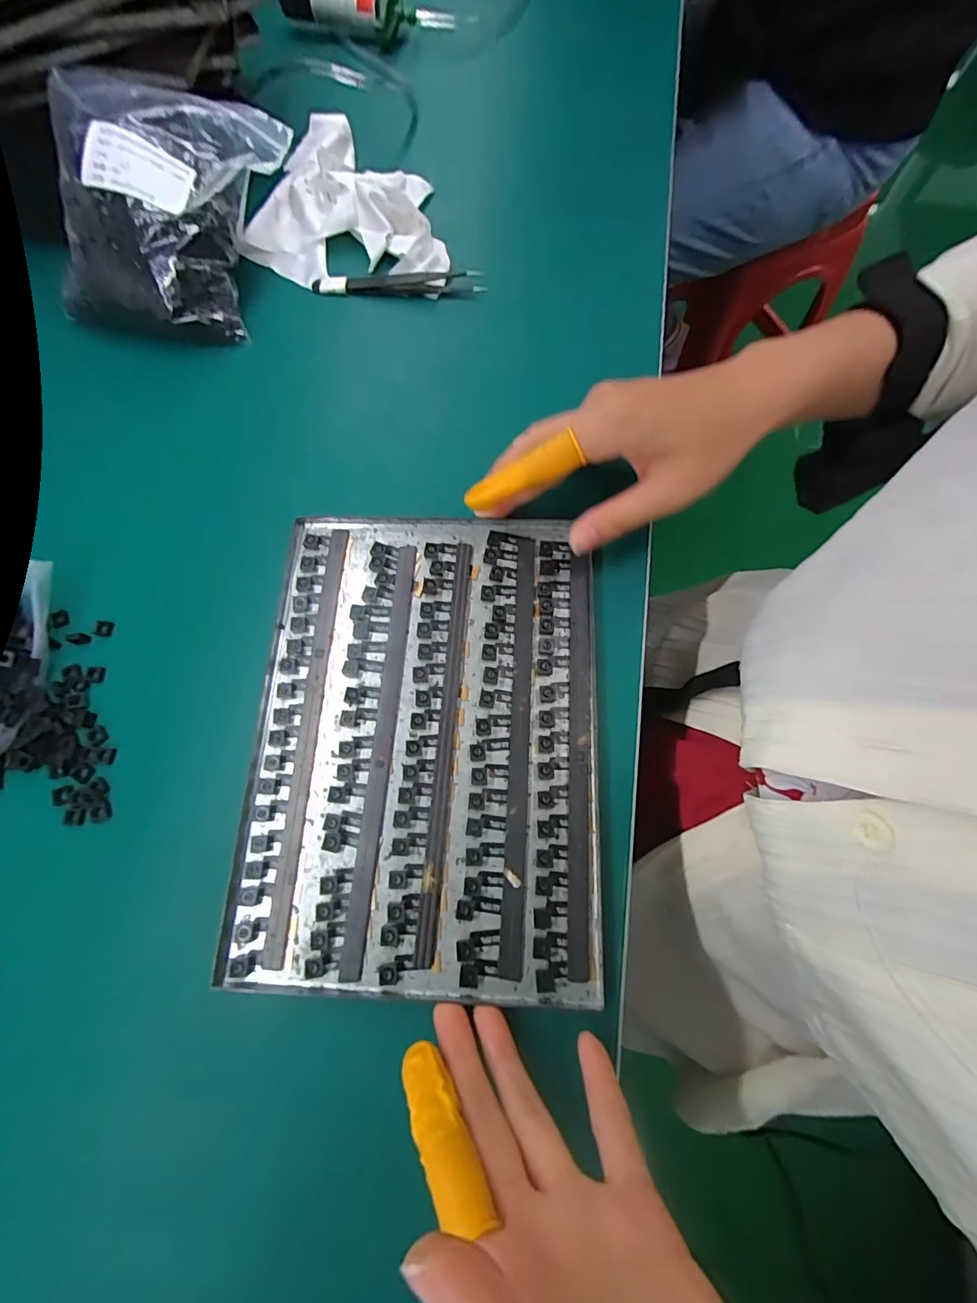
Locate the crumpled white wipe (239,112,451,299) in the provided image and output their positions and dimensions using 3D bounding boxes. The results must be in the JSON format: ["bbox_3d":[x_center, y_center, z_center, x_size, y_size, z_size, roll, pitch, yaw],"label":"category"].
[{"bbox_3d":[-0.120,-0.353,0.367,0.140,0.024,0.209,-14,74,-3],"label":"crumpled white wipe"}]

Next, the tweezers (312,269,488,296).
[{"bbox_3d":[-0.066,-0.267,0.352,0.126,0.018,0.009,5,74,2],"label":"tweezers"}]

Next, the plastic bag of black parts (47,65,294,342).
[{"bbox_3d":[-0.222,-0.304,0.332,0.126,0.070,0.148,11,74,4],"label":"plastic bag of black parts"}]

